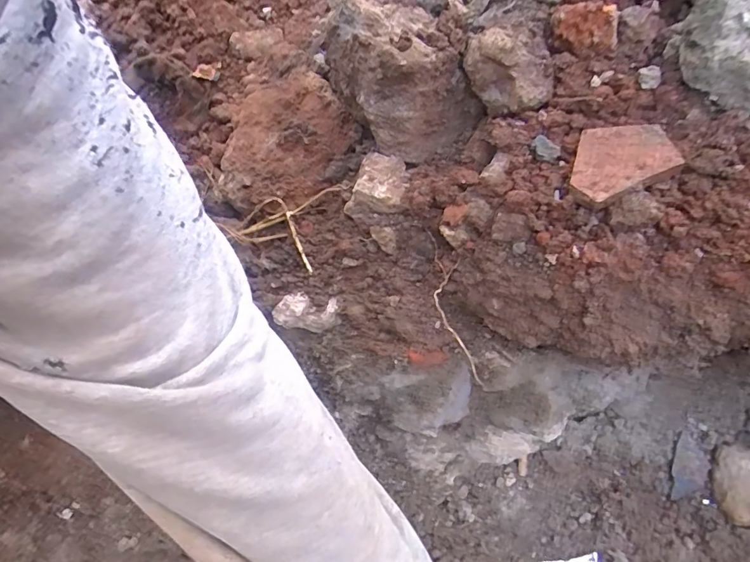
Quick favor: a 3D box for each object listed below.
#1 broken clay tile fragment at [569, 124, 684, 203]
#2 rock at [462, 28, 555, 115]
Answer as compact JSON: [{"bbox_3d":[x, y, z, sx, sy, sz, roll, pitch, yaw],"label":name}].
[{"bbox_3d":[0.131,-0.063,0.236,0.047,0.004,0.049,8,64,25],"label":"broken clay tile fragment"},{"bbox_3d":[0.079,-0.127,0.267,0.053,0.045,0.044,8,48,12],"label":"rock"}]

